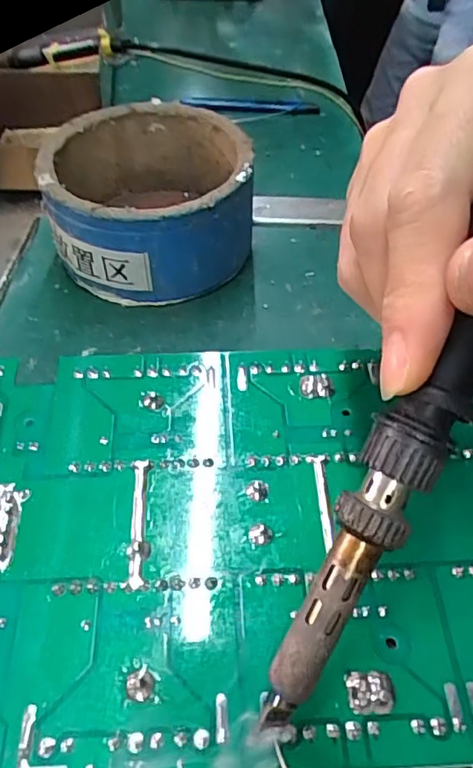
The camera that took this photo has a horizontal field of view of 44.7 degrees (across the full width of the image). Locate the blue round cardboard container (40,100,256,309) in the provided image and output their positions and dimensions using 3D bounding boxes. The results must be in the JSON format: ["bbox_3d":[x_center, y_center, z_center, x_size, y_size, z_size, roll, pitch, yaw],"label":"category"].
[{"bbox_3d":[-0.050,-0.110,0.348,0.114,0.072,0.117,1,46,-1],"label":"blue round cardboard container"}]

